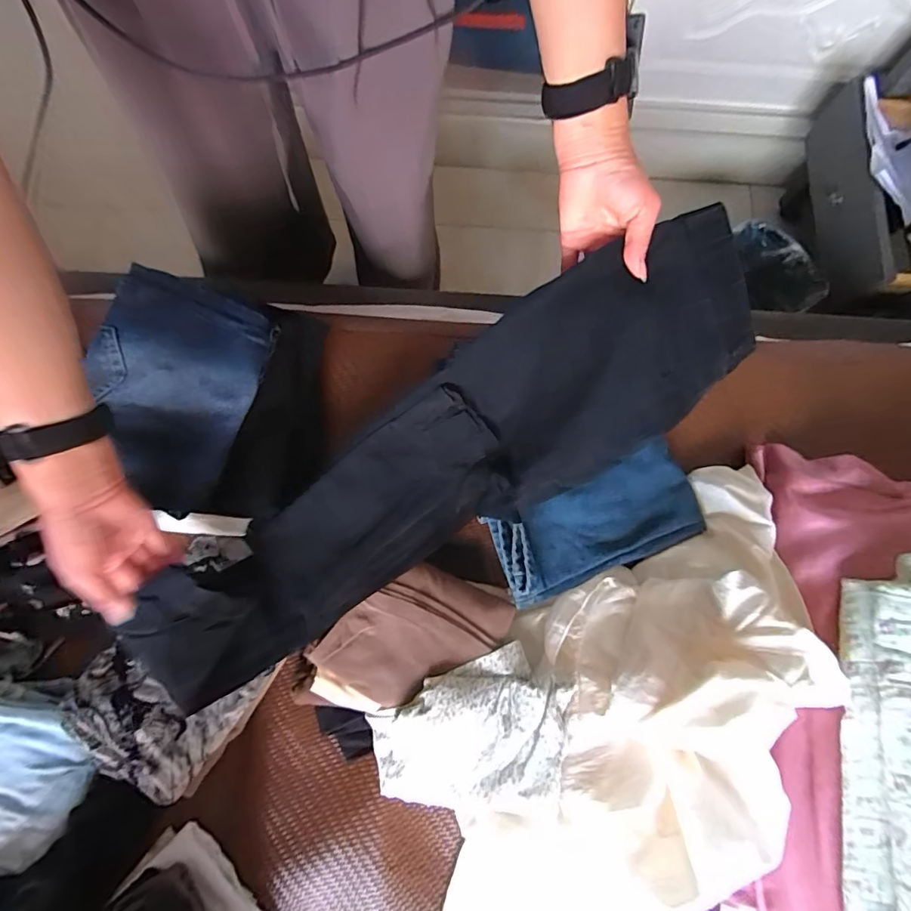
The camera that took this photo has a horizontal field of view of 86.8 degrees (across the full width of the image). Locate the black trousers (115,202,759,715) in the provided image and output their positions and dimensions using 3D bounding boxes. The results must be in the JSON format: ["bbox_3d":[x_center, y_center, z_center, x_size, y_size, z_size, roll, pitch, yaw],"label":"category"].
[{"bbox_3d":[-0.012,0.013,0.483,0.618,0.208,0.153,-32,78,12],"label":"black trousers"}]

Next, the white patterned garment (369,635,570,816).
[{"bbox_3d":[0.012,0.298,0.517,0.209,0.061,0.150,-9,77,-2],"label":"white patterned garment"}]

